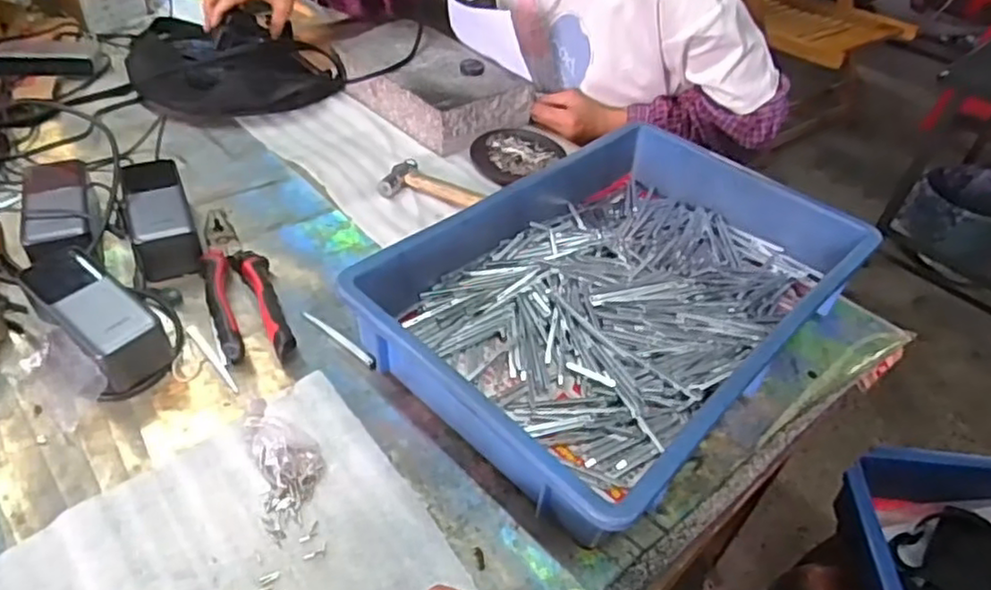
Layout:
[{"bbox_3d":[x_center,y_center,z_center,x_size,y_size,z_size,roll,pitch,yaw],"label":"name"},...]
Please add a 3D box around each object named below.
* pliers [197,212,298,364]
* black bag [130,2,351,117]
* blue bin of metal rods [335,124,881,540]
[{"bbox_3d":[-0.240,-0.017,0.631,0.059,0.022,0.214,-15,47,-22],"label":"pliers"},{"bbox_3d":[-0.369,-0.345,0.928,0.245,0.058,0.296,-17,48,-24],"label":"black bag"},{"bbox_3d":[0.118,-0.007,0.627,0.288,0.081,0.444,35,50,27],"label":"blue bin of metal rods"}]

